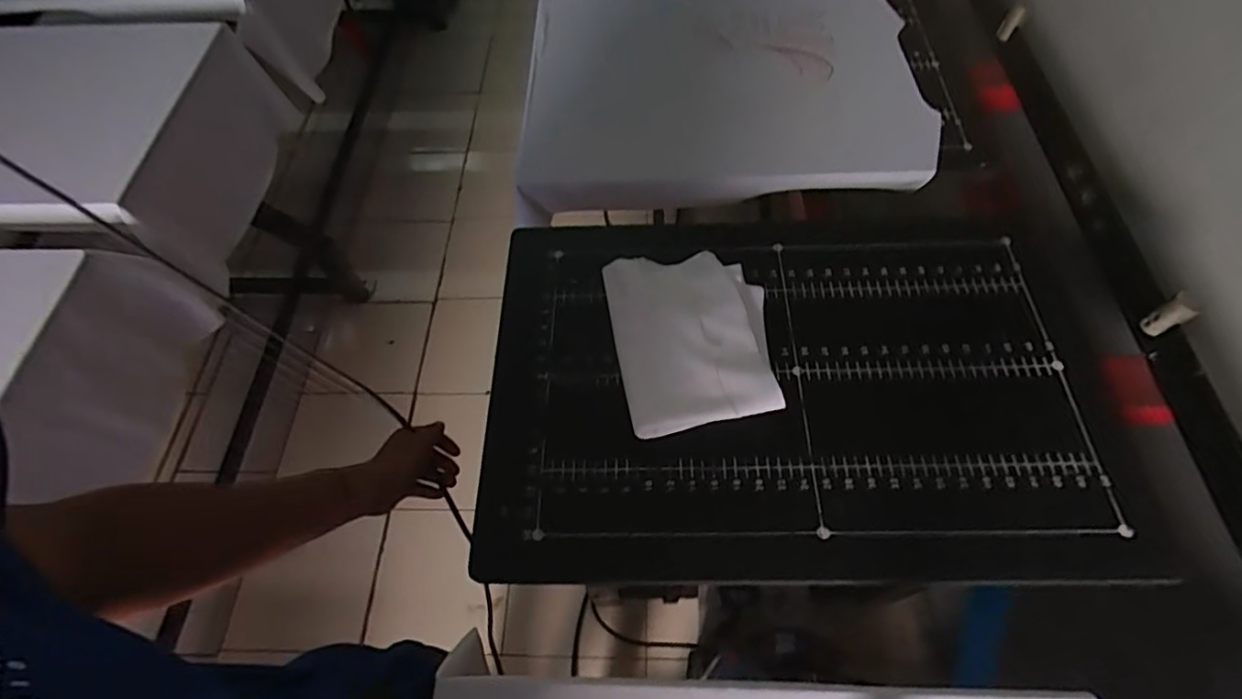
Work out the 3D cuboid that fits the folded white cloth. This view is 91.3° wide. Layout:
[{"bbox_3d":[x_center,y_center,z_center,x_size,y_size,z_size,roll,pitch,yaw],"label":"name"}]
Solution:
[{"bbox_3d":[0.068,-0.022,0.605,0.148,0.025,0.200,-15,57,5],"label":"folded white cloth"}]

